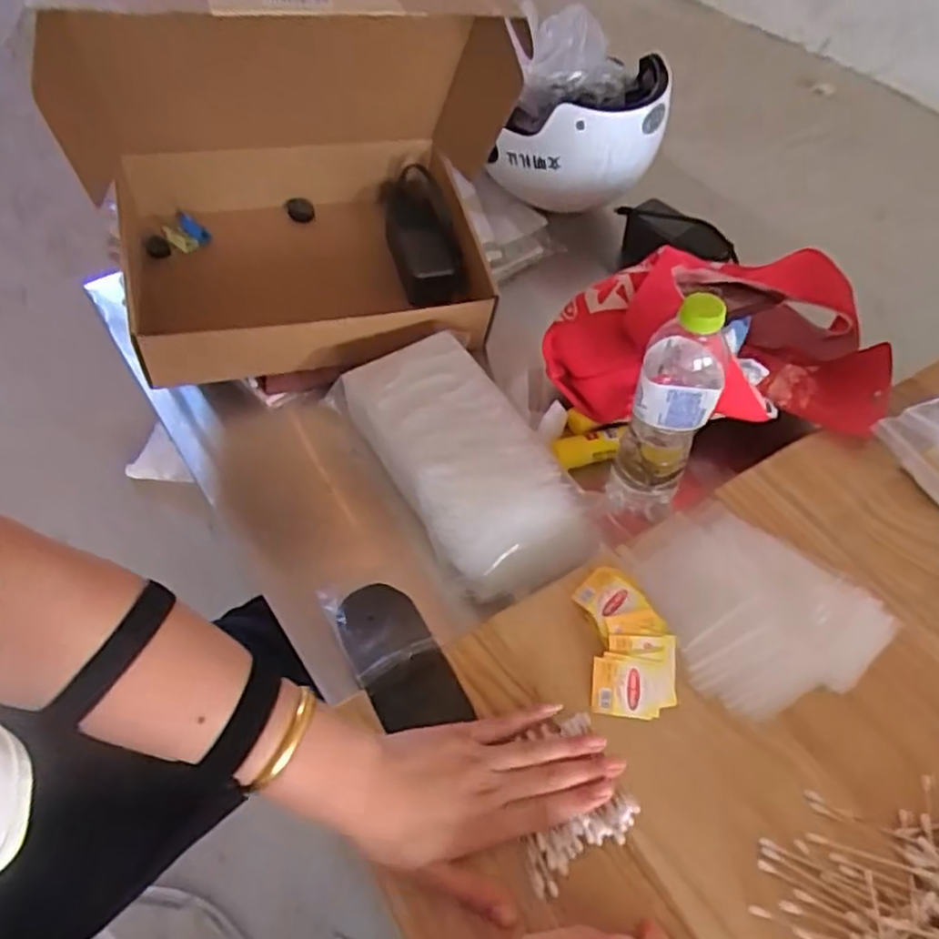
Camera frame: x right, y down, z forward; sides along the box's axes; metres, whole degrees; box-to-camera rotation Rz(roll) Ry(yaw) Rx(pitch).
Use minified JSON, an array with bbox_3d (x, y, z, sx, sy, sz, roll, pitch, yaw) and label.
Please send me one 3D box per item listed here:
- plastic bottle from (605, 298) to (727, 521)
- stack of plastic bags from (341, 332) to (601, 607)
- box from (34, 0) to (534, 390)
[{"bbox_3d":[0.167,-0.044,0.600,0.065,0.232,0.073,16,55,11],"label":"plastic bottle"},{"bbox_3d":[-0.005,-0.011,0.644,0.132,0.052,0.267,-26,59,-17],"label":"stack of plastic bags"},{"bbox_3d":[-0.166,-0.293,0.679,0.430,0.317,0.275,-7,54,-5],"label":"box"}]

